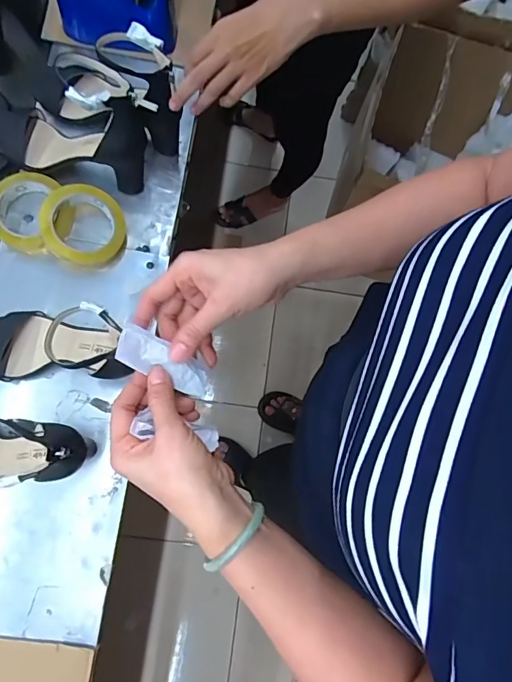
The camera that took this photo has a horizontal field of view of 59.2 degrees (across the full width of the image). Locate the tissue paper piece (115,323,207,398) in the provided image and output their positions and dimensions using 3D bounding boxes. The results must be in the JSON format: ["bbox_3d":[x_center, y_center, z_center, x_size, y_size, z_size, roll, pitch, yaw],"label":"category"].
[{"bbox_3d":[-0.074,0.017,0.365,0.080,0.014,0.030,32,80,-24],"label":"tissue paper piece"}]

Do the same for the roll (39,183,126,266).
[{"bbox_3d":[-0.234,-0.155,0.608,0.105,0.039,0.105,16,82,-9],"label":"roll"}]

